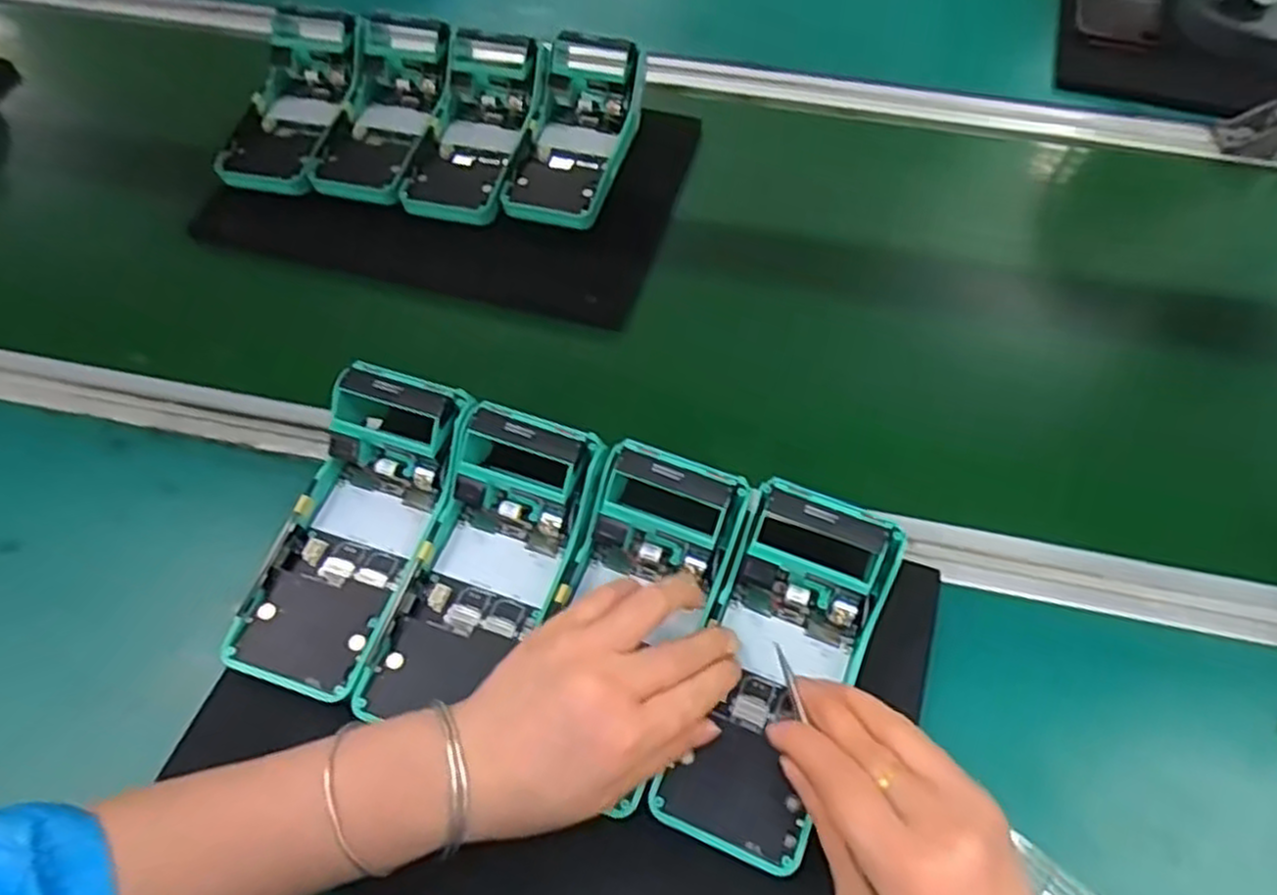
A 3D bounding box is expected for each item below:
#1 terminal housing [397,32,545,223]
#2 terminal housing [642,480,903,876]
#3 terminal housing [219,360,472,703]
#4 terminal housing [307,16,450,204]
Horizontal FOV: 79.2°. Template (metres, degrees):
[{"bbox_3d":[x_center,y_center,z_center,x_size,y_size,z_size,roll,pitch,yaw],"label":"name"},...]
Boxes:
[{"bbox_3d":[-0.135,-0.265,0.630,0.084,0.068,0.156,13,58,6],"label":"terminal housing"},{"bbox_3d":[0.070,0.111,0.387,0.073,0.050,0.170,20,75,11],"label":"terminal housing"},{"bbox_3d":[-0.157,0.040,0.428,0.082,0.077,0.180,18,58,9],"label":"terminal housing"},{"bbox_3d":[-0.217,-0.288,0.651,0.085,0.068,0.182,12,58,6],"label":"terminal housing"}]

